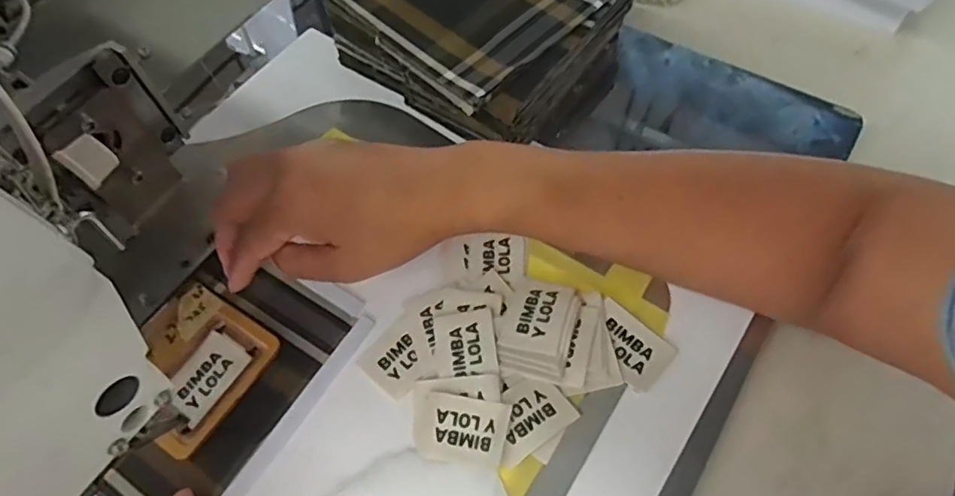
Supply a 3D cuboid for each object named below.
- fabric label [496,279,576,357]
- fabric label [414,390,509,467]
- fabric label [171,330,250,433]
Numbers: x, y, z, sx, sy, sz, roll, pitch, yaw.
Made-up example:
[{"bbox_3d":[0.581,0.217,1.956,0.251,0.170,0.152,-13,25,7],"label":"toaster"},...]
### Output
[{"bbox_3d":[0.035,0.038,0.342,0.036,0.004,0.047,12,53,20],"label":"fabric label"},{"bbox_3d":[-0.012,0.096,0.318,0.052,0.004,0.033,8,62,8],"label":"fabric label"},{"bbox_3d":[-0.157,0.074,0.343,0.032,0.004,0.046,29,66,18],"label":"fabric label"}]

